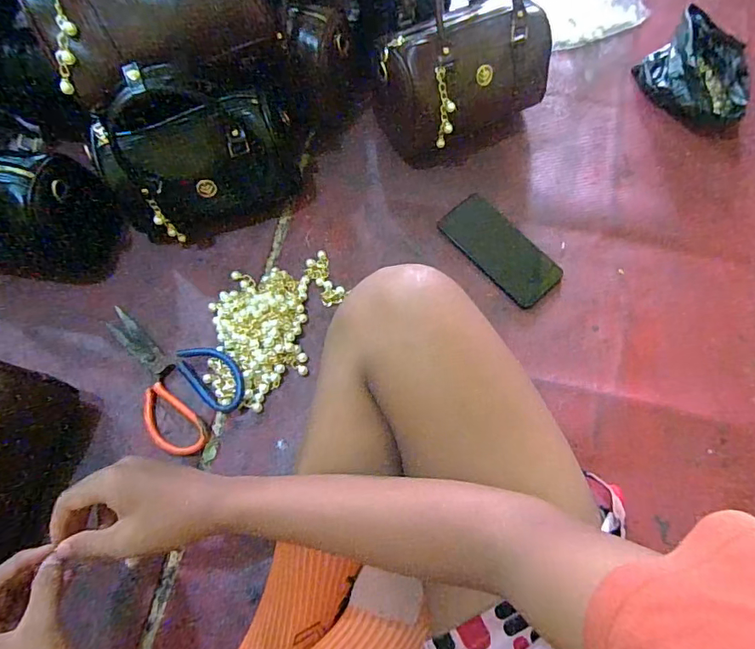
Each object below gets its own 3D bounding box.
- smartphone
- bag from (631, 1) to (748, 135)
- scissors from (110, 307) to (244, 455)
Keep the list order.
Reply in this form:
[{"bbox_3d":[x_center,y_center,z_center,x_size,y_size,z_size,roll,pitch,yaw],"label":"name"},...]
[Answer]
[{"bbox_3d":[0.162,-0.103,0.634,0.071,0.015,0.171,-37,75,-14],"label":"smartphone"},{"bbox_3d":[0.473,-0.367,0.704,0.130,0.074,0.160,-39,75,-14],"label":"bag"},{"bbox_3d":[-0.256,0.053,0.569,0.200,0.022,0.115,39,74,12],"label":"scissors"}]

